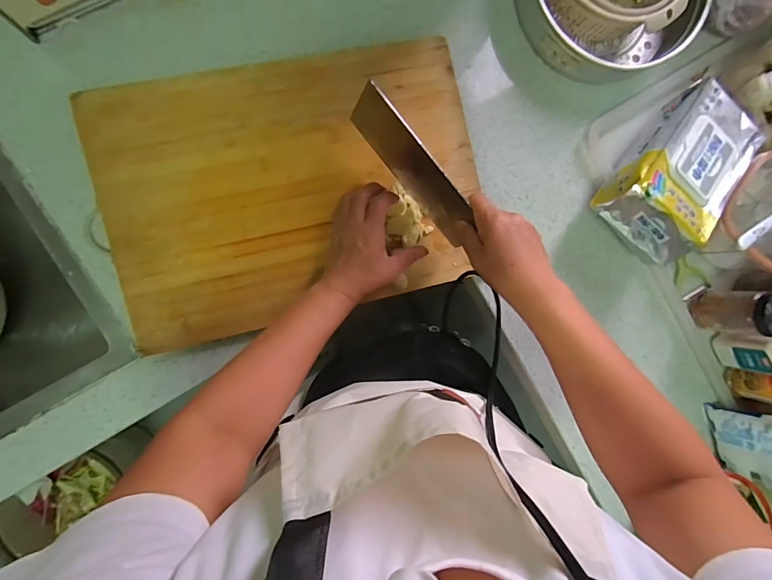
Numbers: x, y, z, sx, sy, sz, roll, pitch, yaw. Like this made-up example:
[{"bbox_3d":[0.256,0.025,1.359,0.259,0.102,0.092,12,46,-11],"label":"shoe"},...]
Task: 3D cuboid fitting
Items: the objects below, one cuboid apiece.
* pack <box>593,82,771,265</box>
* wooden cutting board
[{"bbox_3d":[0.383,-0.157,0.542,0.115,0.107,0.239,40,86,-8],"label":"pack"},{"bbox_3d":[-0.109,-0.126,0.510,0.452,0.033,0.309,-14,94,-8],"label":"wooden cutting board"}]

